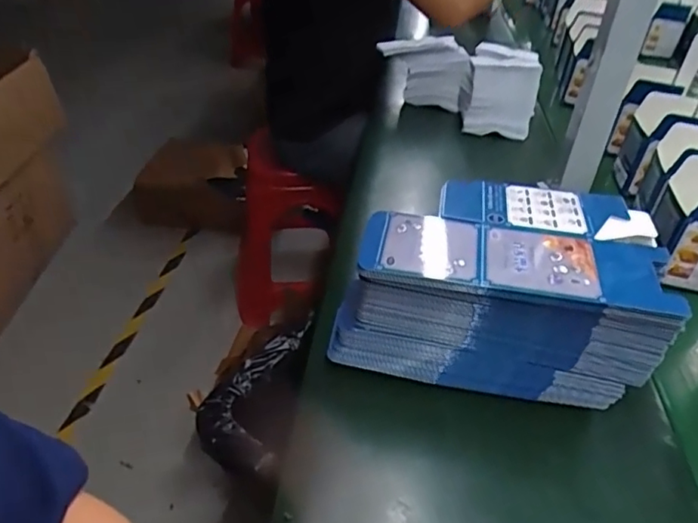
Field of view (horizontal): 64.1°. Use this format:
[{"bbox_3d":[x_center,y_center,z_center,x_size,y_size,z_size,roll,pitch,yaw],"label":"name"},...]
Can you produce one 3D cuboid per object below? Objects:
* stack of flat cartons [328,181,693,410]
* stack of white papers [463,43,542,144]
[{"bbox_3d":[0.130,0.020,0.502,0.251,0.126,0.143,9,36,7],"label":"stack of flat cartons"},{"bbox_3d":[0.245,-0.287,0.928,0.115,0.103,0.149,8,36,6],"label":"stack of white papers"}]

